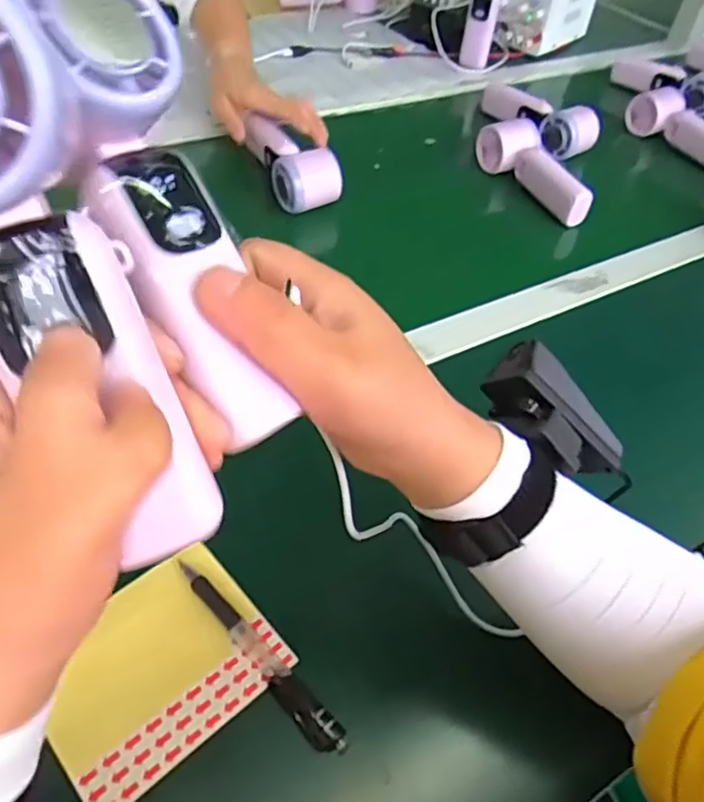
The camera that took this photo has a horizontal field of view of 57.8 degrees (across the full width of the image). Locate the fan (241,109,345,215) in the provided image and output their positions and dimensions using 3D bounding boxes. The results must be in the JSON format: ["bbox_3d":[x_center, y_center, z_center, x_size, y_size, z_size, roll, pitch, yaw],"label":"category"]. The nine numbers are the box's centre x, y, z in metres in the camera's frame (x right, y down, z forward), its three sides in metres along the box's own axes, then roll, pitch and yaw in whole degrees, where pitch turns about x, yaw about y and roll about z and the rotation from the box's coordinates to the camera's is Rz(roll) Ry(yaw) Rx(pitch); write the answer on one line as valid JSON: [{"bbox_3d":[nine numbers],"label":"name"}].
[{"bbox_3d":[-0.068,-0.261,0.691,0.058,0.054,0.137,-18,52,-22],"label":"fan"}]

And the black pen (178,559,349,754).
[{"bbox_3d":[-0.053,0.141,0.359,0.015,0.009,0.136,-33,59,-31],"label":"black pen"}]

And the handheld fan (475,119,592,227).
[{"bbox_3d":[0.206,-0.264,0.729,0.052,0.051,0.171,-13,50,-19],"label":"handheld fan"}]

